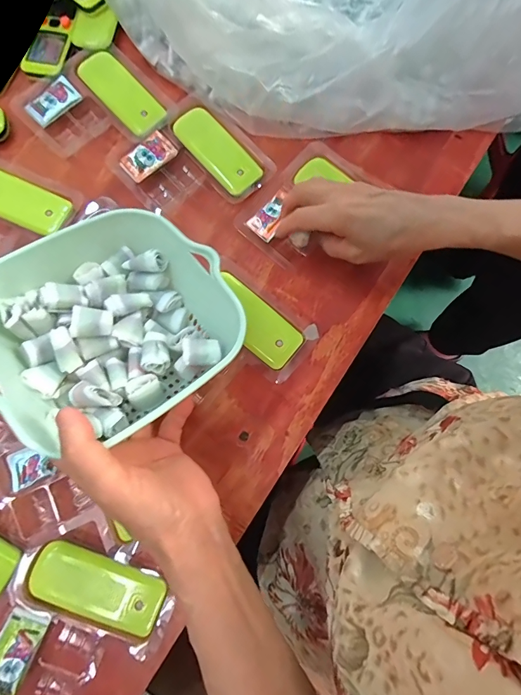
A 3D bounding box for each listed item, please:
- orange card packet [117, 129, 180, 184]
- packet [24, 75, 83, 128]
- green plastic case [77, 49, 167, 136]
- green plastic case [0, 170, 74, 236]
[{"bbox_3d":[-0.115,-0.196,0.388,0.054,0.004,0.032,-43,95,-7],"label":"orange card packet"},{"bbox_3d":[-0.219,-0.259,0.400,0.035,0.008,0.054,44,80,7],"label":"packet"},{"bbox_3d":[-0.150,-0.274,0.407,0.106,0.017,0.045,44,78,10],"label":"green plastic case"},{"bbox_3d":[-0.242,-0.147,0.377,0.104,0.011,0.043,23,78,3],"label":"green plastic case"}]

